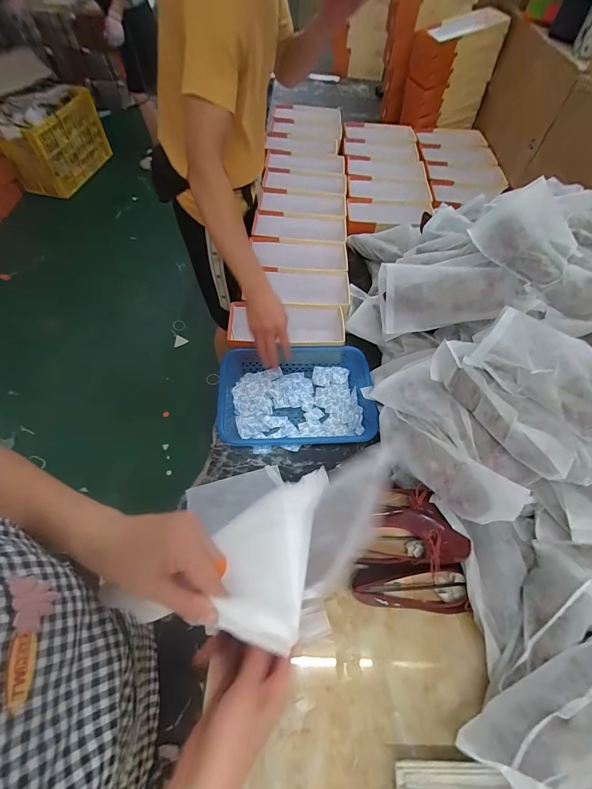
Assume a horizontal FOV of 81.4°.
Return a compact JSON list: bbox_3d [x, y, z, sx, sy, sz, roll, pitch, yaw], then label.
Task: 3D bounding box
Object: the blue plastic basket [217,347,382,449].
[{"bbox_3d":[0.000,0.011,0.782,0.335,0.078,0.237,-2,60,-3],"label":"blue plastic basket"}]

